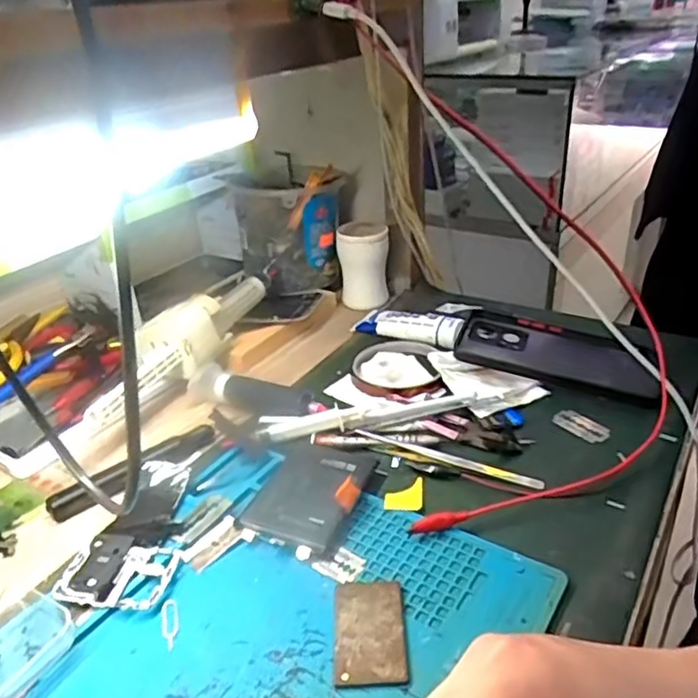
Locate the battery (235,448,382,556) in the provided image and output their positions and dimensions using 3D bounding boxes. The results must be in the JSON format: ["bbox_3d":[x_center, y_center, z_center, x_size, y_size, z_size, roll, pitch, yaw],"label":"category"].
[{"bbox_3d":[-0.026,0.094,0.425,0.067,0.010,0.087,5,31,24],"label":"battery"}]

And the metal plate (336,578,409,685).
[{"bbox_3d":[0.011,0.147,0.335,0.036,0.004,0.062,-2,29,2],"label":"metal plate"}]

